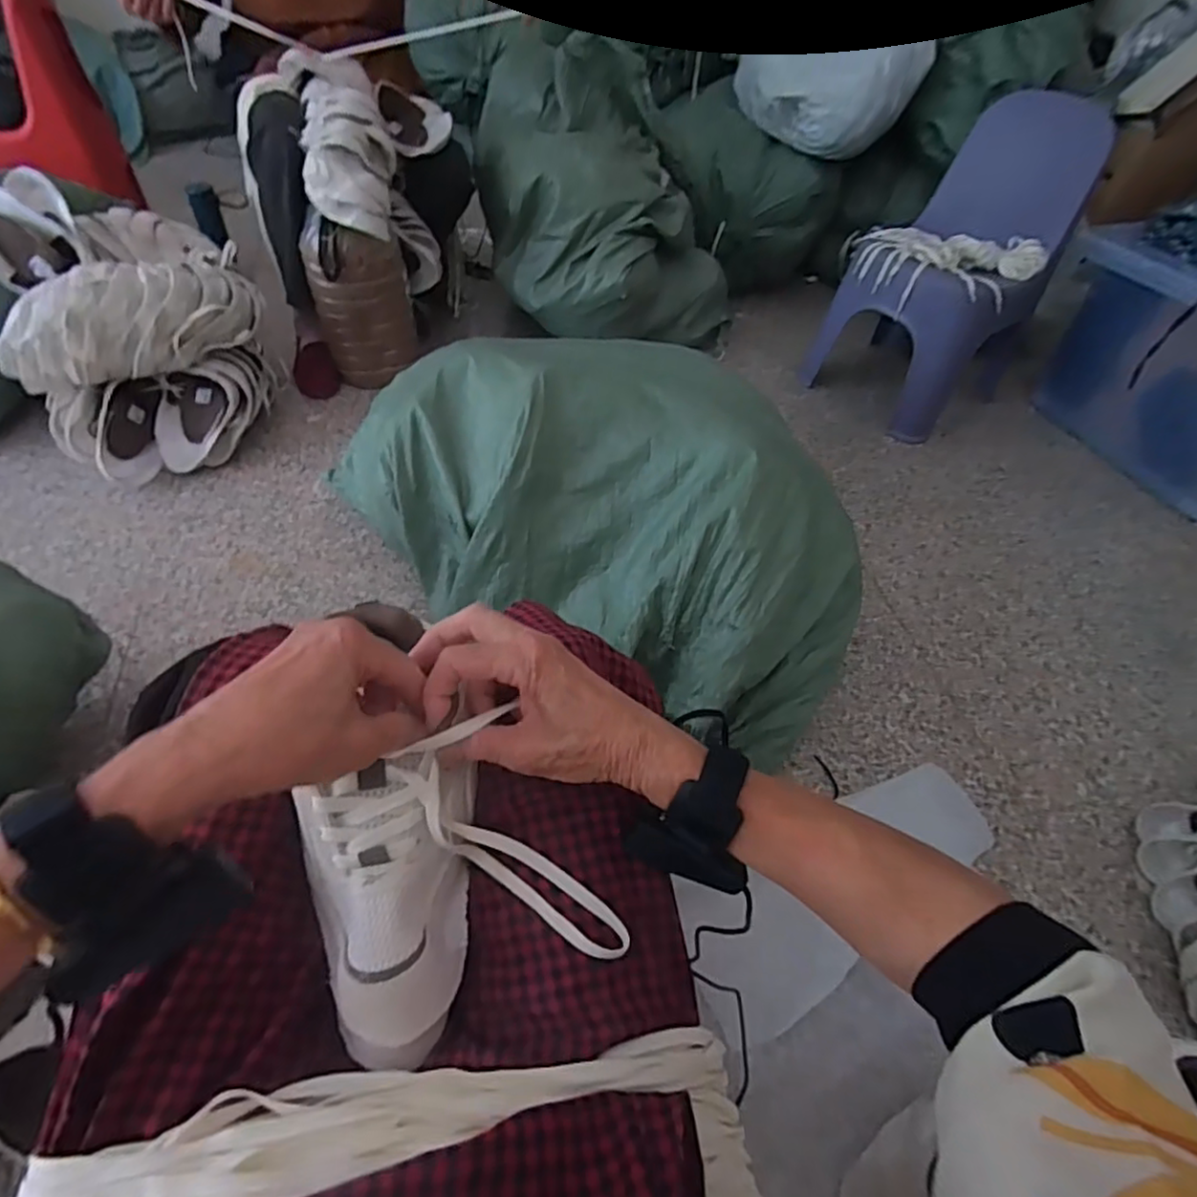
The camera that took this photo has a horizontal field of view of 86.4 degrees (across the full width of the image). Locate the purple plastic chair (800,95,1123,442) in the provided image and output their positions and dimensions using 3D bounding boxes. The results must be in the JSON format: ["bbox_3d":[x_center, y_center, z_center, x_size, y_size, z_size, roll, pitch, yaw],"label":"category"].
[{"bbox_3d":[0.767,-0.713,1.405,0.363,0.571,0.343,-29,58,-28],"label":"purple plastic chair"}]

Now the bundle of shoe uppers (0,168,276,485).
[{"bbox_3d":[-0.838,-0.498,1.163,0.392,0.371,0.366,-29,58,-28],"label":"bundle of shoe uppers"}]

